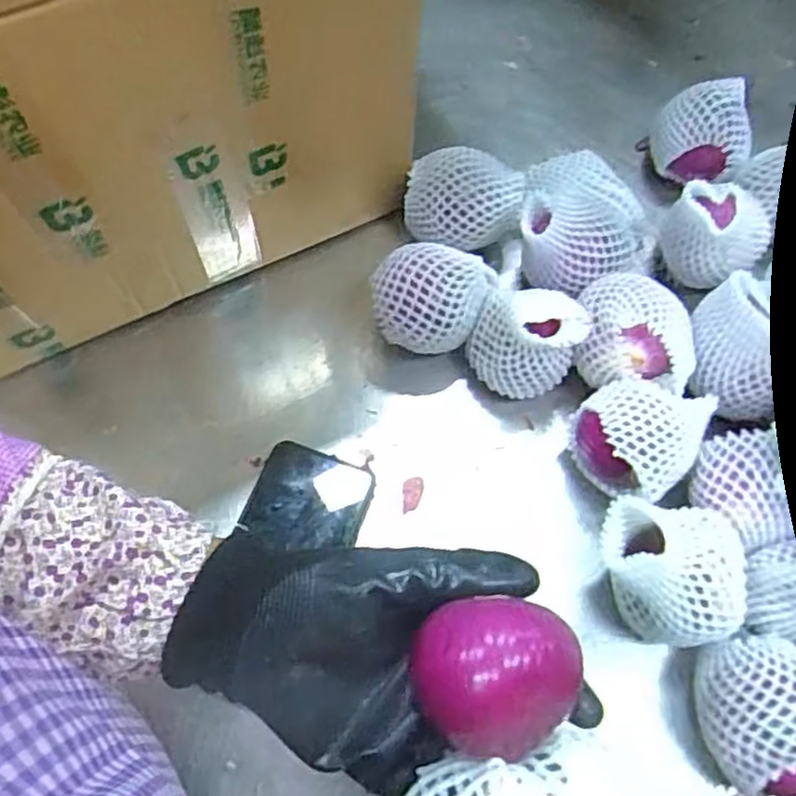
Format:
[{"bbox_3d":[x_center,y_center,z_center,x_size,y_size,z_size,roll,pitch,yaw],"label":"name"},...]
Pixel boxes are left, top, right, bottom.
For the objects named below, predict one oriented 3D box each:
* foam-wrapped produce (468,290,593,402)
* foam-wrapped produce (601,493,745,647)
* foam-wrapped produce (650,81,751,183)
[{"bbox_3d":[0.093,-0.042,0.520,0.072,0.087,0.068,0,65,0],"label":"foam-wrapped produce"},{"bbox_3d":[0.164,0.108,0.448,0.085,0.094,0.081,1,65,0],"label":"foam-wrapped produce"},{"bbox_3d":[0.256,-0.220,0.605,0.080,0.063,0.077,15,66,6],"label":"foam-wrapped produce"}]

